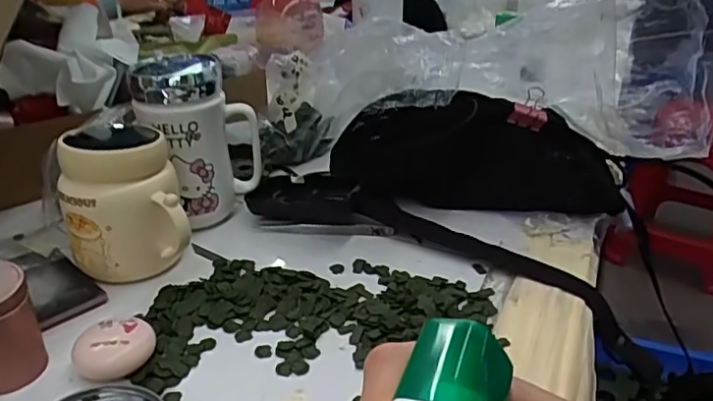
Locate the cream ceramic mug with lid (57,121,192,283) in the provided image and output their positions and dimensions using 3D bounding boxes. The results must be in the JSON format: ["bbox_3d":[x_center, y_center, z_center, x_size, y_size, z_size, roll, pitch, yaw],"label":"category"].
[{"bbox_3d":[-0.183,-0.003,0.457,0.082,0.110,0.107,-12,30,-23],"label":"cream ceramic mug with lid"}]

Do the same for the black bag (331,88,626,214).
[{"bbox_3d":[0.115,-0.046,0.545,0.263,0.113,0.049,1,28,1],"label":"black bag"}]

